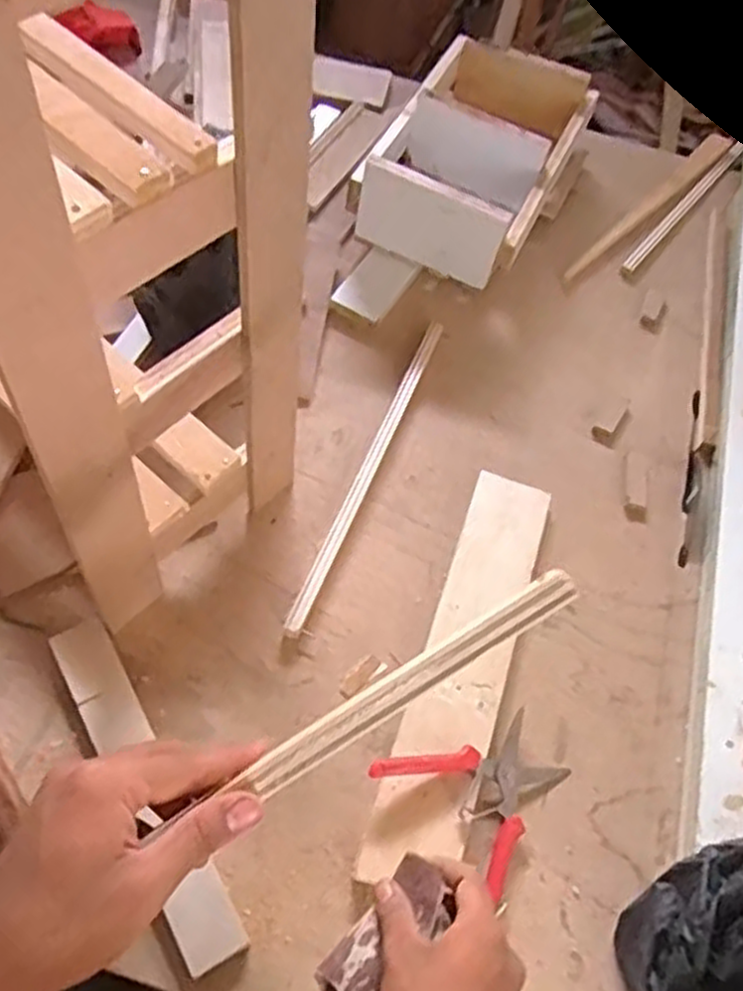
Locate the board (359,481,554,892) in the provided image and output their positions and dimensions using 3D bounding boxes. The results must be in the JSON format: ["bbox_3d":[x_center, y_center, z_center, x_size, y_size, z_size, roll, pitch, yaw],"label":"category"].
[{"bbox_3d":[0.090,0.151,0.732,0.082,0.013,0.402,19,58,6],"label":"board"}]

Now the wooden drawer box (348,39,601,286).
[{"bbox_3d":[0.134,-0.436,1.036,0.220,0.125,0.371,23,58,10],"label":"wooden drawer box"}]

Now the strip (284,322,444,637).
[{"bbox_3d":[0.000,-0.038,0.842,0.020,0.015,0.418,20,58,9],"label":"strip"}]

